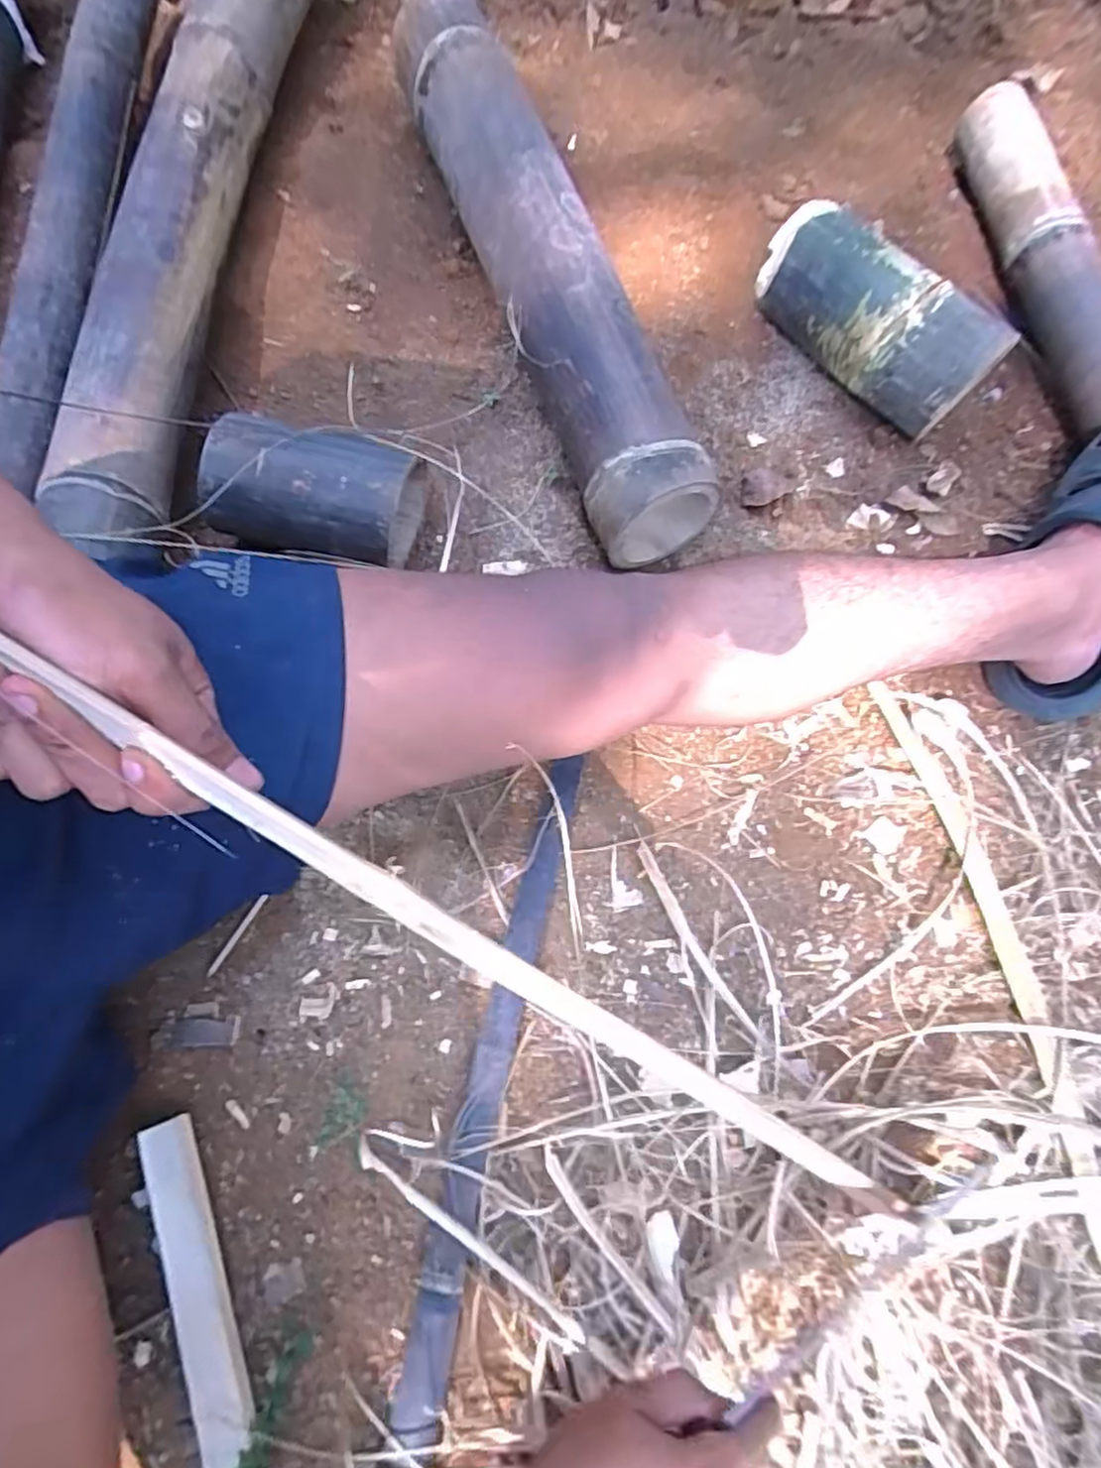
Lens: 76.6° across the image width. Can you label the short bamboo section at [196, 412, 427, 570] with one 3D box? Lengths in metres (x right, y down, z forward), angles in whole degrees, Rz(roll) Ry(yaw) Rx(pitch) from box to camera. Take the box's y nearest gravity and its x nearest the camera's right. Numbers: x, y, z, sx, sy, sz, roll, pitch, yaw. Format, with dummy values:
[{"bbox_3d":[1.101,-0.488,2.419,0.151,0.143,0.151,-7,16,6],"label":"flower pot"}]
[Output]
[{"bbox_3d":[-0.193,-0.194,0.581,0.161,0.097,0.108,10,67,5],"label":"short bamboo section"}]

